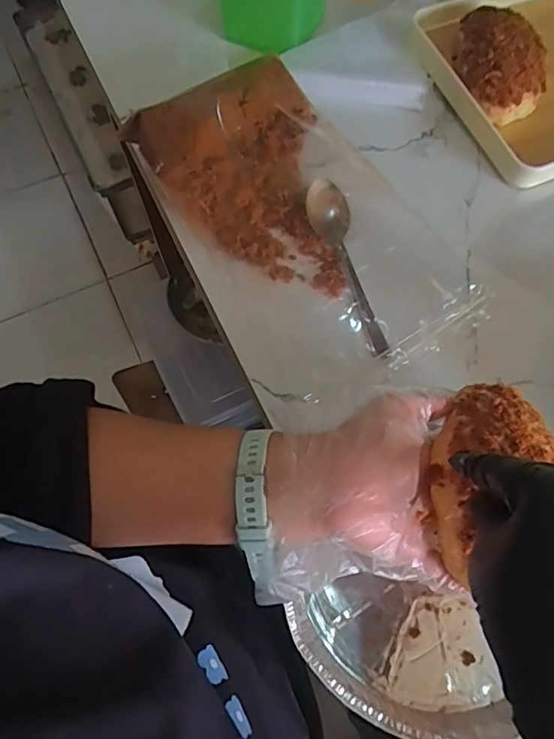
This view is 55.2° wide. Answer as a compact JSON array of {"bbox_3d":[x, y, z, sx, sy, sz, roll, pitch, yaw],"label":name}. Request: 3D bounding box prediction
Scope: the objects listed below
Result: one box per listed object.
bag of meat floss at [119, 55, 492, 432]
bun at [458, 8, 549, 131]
[{"bbox_3d":[0.025,-0.127,0.450,0.200,0.066,0.302,-26,70,-10],"label":"bag of meat floss"},{"bbox_3d":[0.221,-0.307,0.529,0.082,0.045,0.127,-13,69,-6],"label":"bun"}]

